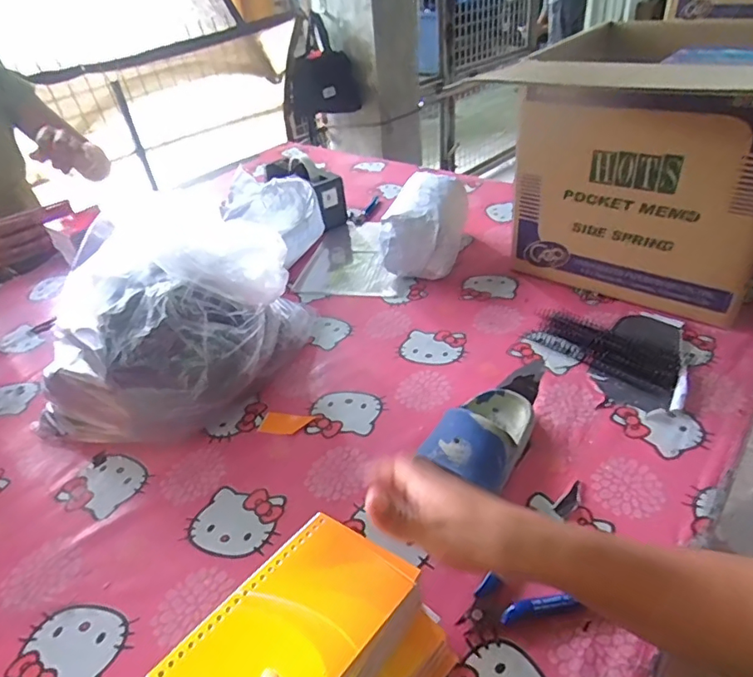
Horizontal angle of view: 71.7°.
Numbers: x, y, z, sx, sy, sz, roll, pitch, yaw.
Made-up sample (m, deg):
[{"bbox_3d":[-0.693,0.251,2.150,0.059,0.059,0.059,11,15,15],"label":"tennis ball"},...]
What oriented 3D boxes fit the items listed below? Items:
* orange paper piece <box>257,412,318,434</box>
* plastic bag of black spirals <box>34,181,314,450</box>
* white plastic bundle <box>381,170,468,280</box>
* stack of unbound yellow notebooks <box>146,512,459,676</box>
[{"bbox_3d":[-0.100,0.095,0.584,0.059,0.004,0.030,3,38,10],"label":"orange paper piece"},{"bbox_3d":[-0.242,-0.027,0.610,0.255,0.186,0.256,4,39,12],"label":"plastic bag of black spirals"},{"bbox_3d":[0.082,-0.184,0.843,0.115,0.108,0.188,8,40,17],"label":"white plastic bundle"},{"bbox_3d":[-0.035,0.190,0.309,0.110,0.060,0.137,27,48,34],"label":"stack of unbound yellow notebooks"}]

